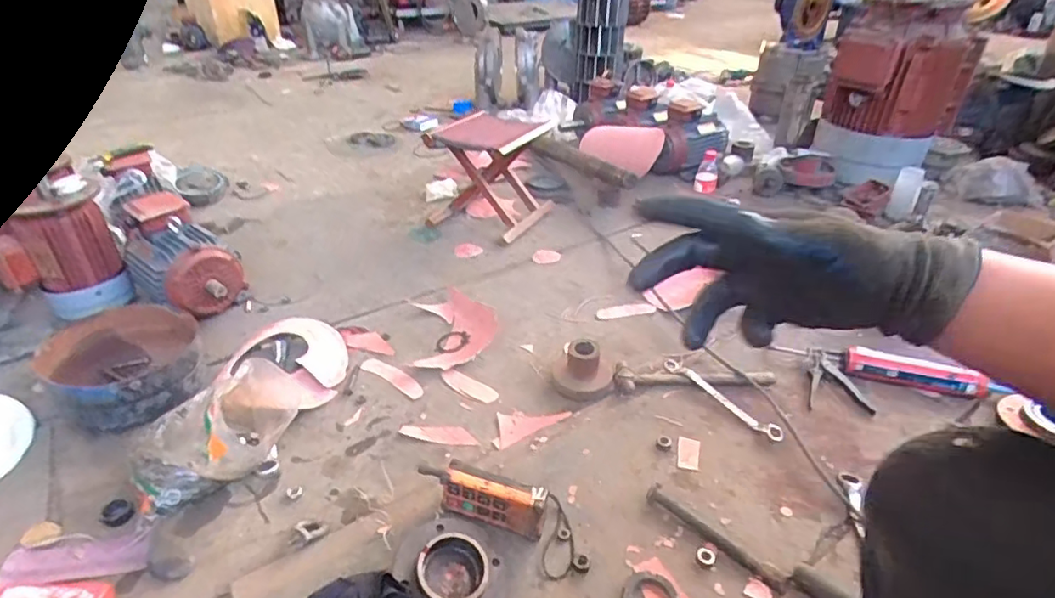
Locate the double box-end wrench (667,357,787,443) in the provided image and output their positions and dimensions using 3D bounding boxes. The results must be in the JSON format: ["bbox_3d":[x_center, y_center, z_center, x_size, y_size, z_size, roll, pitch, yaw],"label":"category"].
[{"bbox_3d":[0.367,0.186,1.131,0.037,0.023,0.266,-24,40,-33],"label":"double box-end wrench"}]

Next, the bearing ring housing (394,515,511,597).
[{"bbox_3d":[-0.099,0.368,0.809,0.161,0.037,0.161,15,39,-12],"label":"bearing ring housing"}]

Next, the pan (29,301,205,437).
[{"bbox_3d":[-0.747,0.131,1.114,0.261,0.122,0.252,0,33,0],"label":"pan"}]

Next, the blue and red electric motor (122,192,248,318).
[{"bbox_3d":[-0.786,-0.101,1.319,0.251,0.200,0.170,23,39,31],"label":"blue and red electric motor"}]

